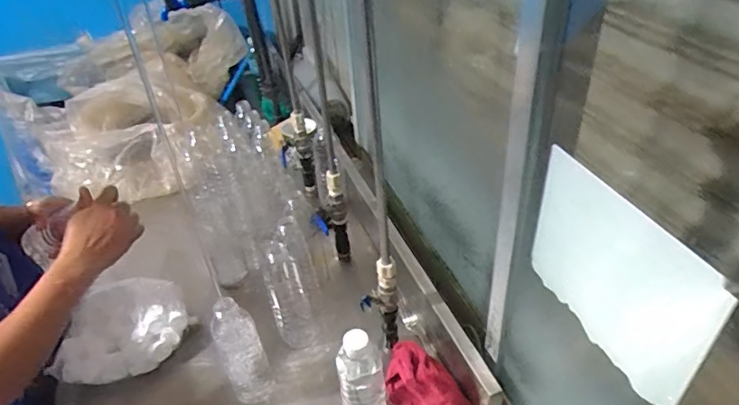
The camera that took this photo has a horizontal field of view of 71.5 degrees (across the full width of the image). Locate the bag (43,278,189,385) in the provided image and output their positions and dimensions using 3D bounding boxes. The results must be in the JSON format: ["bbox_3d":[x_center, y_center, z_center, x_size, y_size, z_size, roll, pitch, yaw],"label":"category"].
[{"bbox_3d":[-0.413,0.211,0.870,0.209,0.083,0.153,-22,41,-21],"label":"bag"}]

